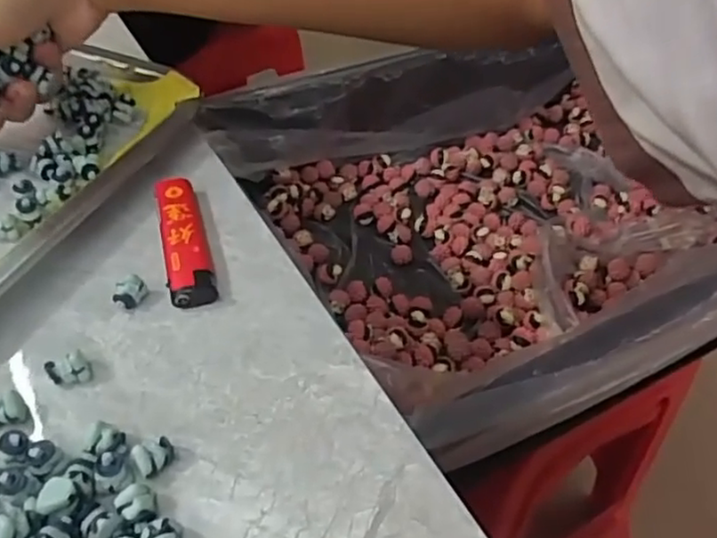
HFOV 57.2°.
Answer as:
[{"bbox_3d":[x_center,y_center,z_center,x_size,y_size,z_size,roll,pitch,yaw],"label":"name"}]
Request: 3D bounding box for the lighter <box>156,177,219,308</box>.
[{"bbox_3d":[-0.080,-0.014,0.302,0.019,0.012,0.078,-12,48,-14],"label":"lighter"}]

